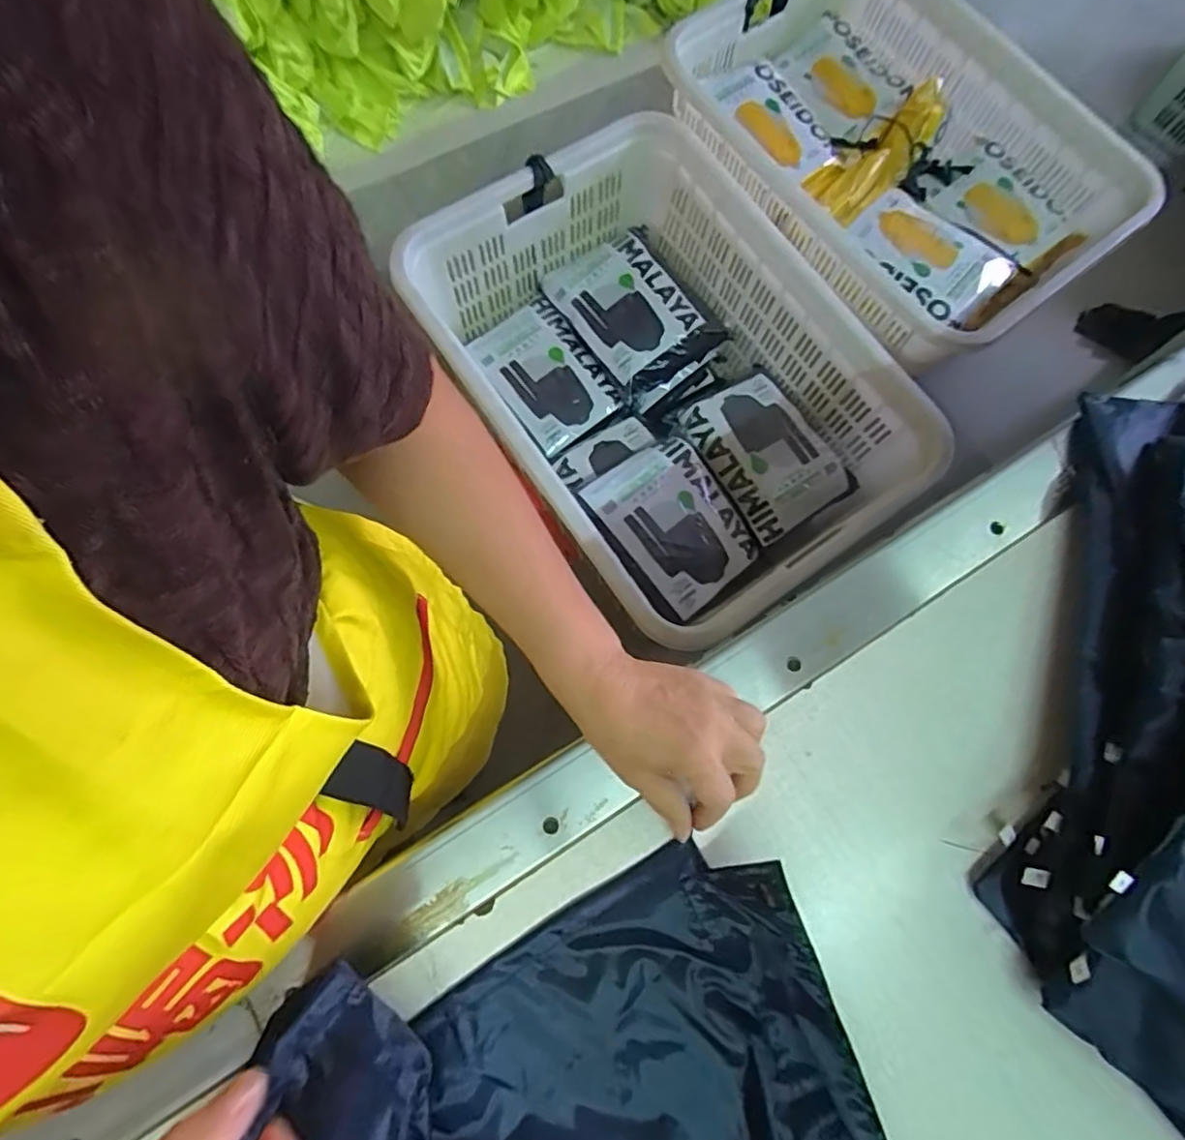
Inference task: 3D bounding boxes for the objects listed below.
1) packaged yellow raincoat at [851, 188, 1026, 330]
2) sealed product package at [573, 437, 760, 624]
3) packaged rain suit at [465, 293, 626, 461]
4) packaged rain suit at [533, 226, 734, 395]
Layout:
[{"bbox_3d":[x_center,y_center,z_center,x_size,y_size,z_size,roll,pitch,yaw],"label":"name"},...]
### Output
[{"bbox_3d":[0.621,-0.588,1.135,0.287,0.061,0.230,44,78,8],"label":"packaged yellow raincoat"},{"bbox_3d":[0.137,-0.085,1.045,0.229,0.045,0.270,-36,80,-11],"label":"sealed product package"},{"bbox_3d":[-0.088,-0.376,1.183,0.195,0.026,0.298,-35,80,-10],"label":"packaged rain suit"},{"bbox_3d":[0.083,-0.510,1.181,0.238,0.055,0.294,-37,80,-11],"label":"packaged rain suit"}]

